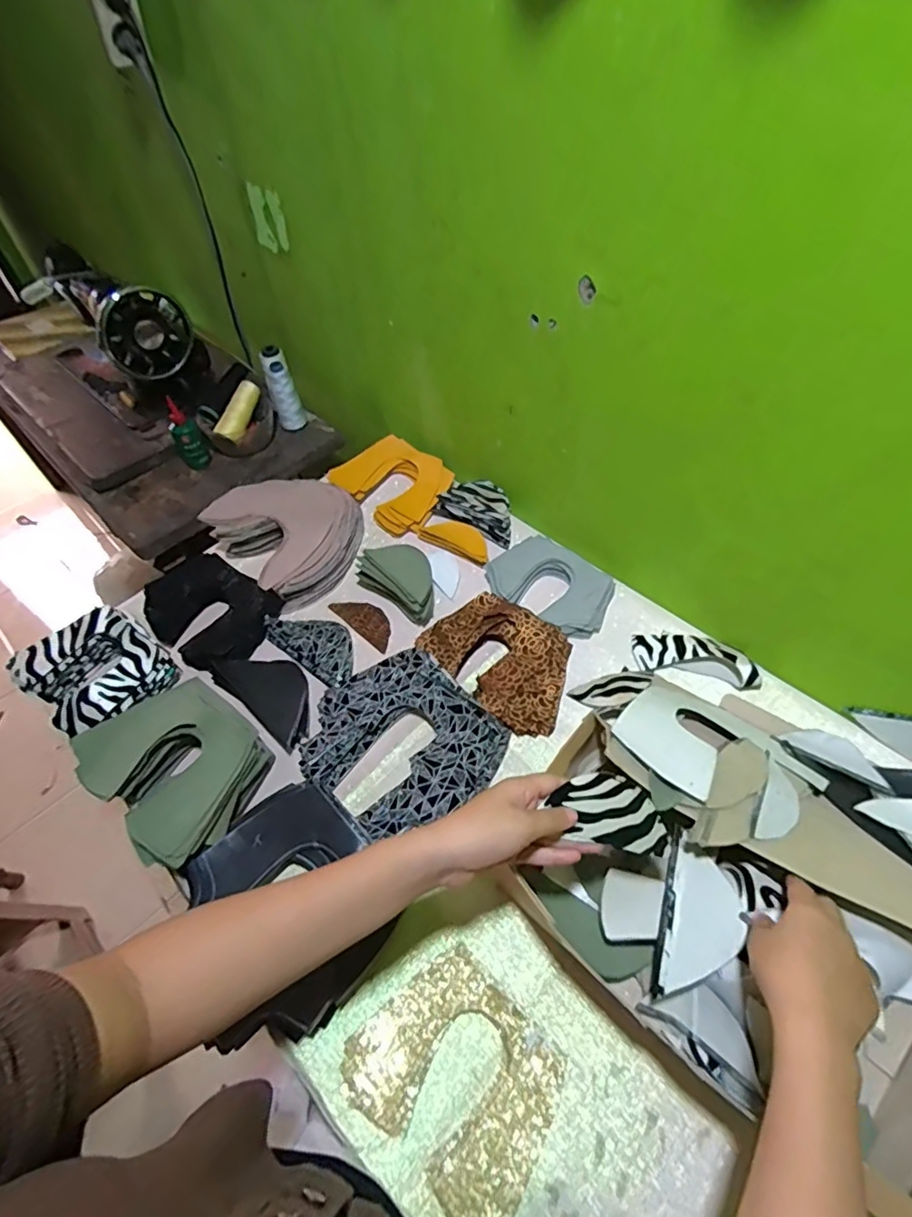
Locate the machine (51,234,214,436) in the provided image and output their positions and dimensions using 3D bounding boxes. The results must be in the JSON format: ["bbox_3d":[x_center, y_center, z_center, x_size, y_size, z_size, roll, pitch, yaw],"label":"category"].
[{"bbox_3d":[-0.625,-0.501,1.008,0.440,0.208,0.170,35,62,26],"label":"machine"}]

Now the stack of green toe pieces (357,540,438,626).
[{"bbox_3d":[-0.073,-0.042,0.736,0.062,0.057,0.128,-38,60,-23],"label":"stack of green toe pieces"}]

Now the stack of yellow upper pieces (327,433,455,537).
[{"bbox_3d":[-0.097,-0.194,0.865,0.175,0.043,0.134,35,61,26],"label":"stack of yellow upper pieces"}]

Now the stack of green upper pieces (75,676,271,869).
[{"bbox_3d":[-0.293,0.160,0.591,0.185,0.041,0.148,35,62,26],"label":"stack of green upper pieces"}]

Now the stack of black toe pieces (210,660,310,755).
[{"bbox_3d":[-0.216,0.094,0.663,0.147,0.038,0.076,33,61,25],"label":"stack of black toe pieces"}]

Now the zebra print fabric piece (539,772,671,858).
[{"bbox_3d":[0.122,0.157,0.436,0.091,0.006,0.051,16,76,1],"label":"zebra print fabric piece"}]

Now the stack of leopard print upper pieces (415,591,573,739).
[{"bbox_3d":[0.050,0.055,0.668,0.192,0.035,0.132,30,60,23],"label":"stack of leopard print upper pieces"}]

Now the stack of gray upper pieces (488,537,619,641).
[{"bbox_3d":[0.122,-0.032,0.732,0.163,0.029,0.108,31,60,24],"label":"stack of gray upper pieces"}]

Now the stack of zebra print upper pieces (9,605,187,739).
[{"bbox_3d":[-0.429,0.074,0.671,0.151,0.049,0.132,30,60,23],"label":"stack of zebra print upper pieces"}]

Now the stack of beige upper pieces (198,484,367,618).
[{"bbox_3d":[-0.223,-0.109,0.792,0.182,0.075,0.179,37,63,27],"label":"stack of beige upper pieces"}]

